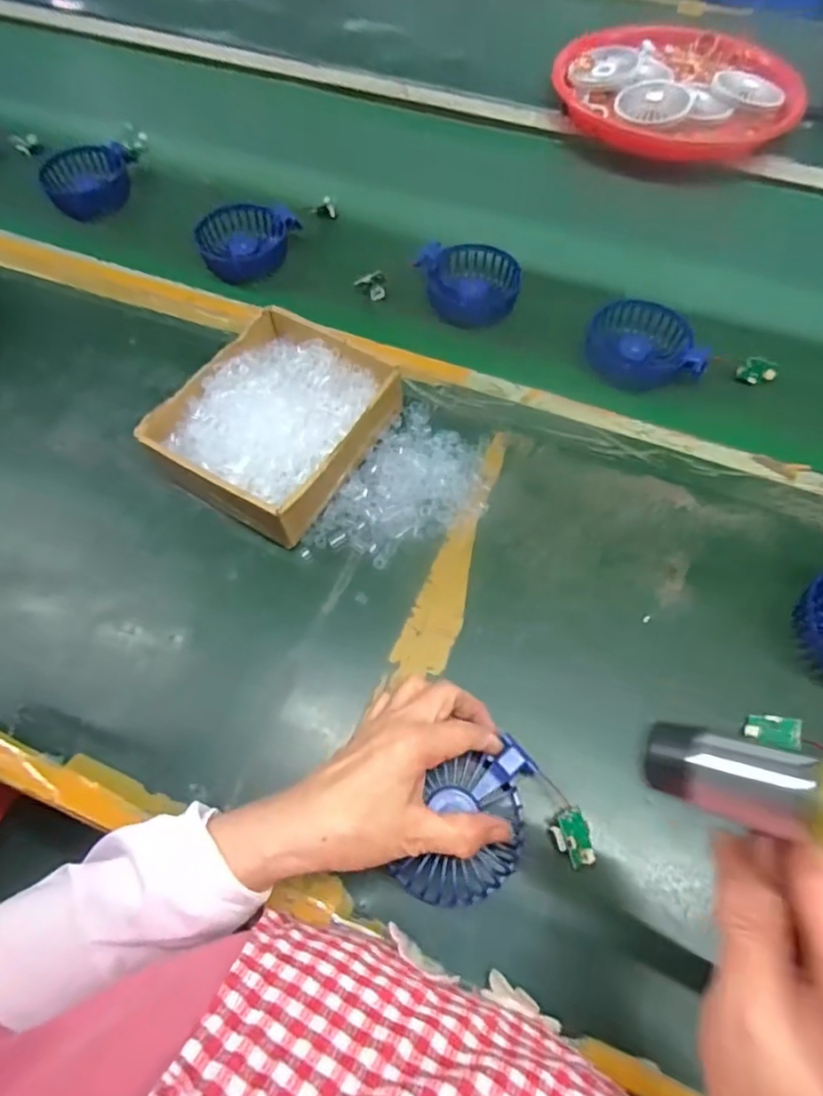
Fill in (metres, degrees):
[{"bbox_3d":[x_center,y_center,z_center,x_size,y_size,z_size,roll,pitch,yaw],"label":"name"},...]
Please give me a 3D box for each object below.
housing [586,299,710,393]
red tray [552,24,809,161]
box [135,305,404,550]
[{"bbox_3d":[0.211,-0.186,0.533,0.095,0.034,0.095,0,62,0],"label":"housing"},{"bbox_3d":[0.314,-0.555,0.713,0.278,0.037,0.238,4,62,2],"label":"red tray"},{"bbox_3d":[-0.110,-0.102,0.483,0.146,0.057,0.168,29,66,14],"label":"box"}]

